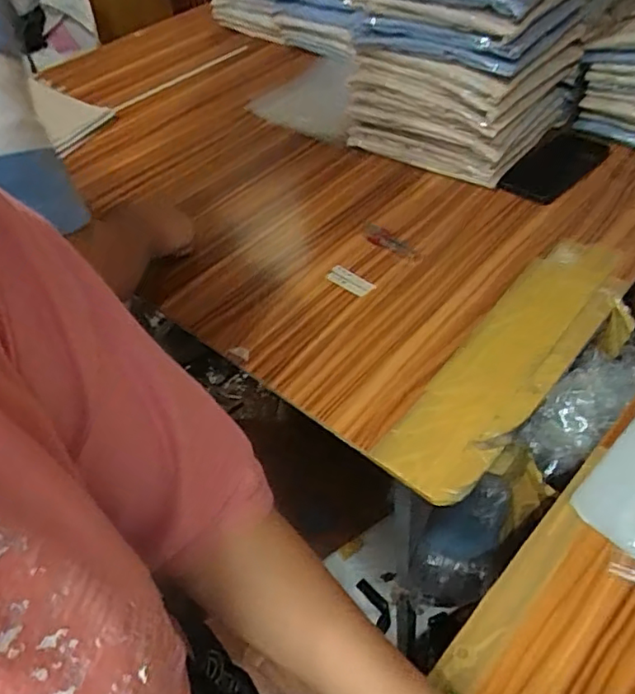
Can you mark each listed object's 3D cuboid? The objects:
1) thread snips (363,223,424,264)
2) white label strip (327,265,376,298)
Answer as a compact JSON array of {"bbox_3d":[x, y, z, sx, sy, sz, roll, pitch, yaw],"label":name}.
[{"bbox_3d":[0.094,-0.133,0.753,0.031,0.012,0.108,-27,49,-19],"label":"thread snips"},{"bbox_3d":[0.040,-0.079,0.709,0.025,0.009,0.062,-35,52,-25],"label":"white label strip"}]

